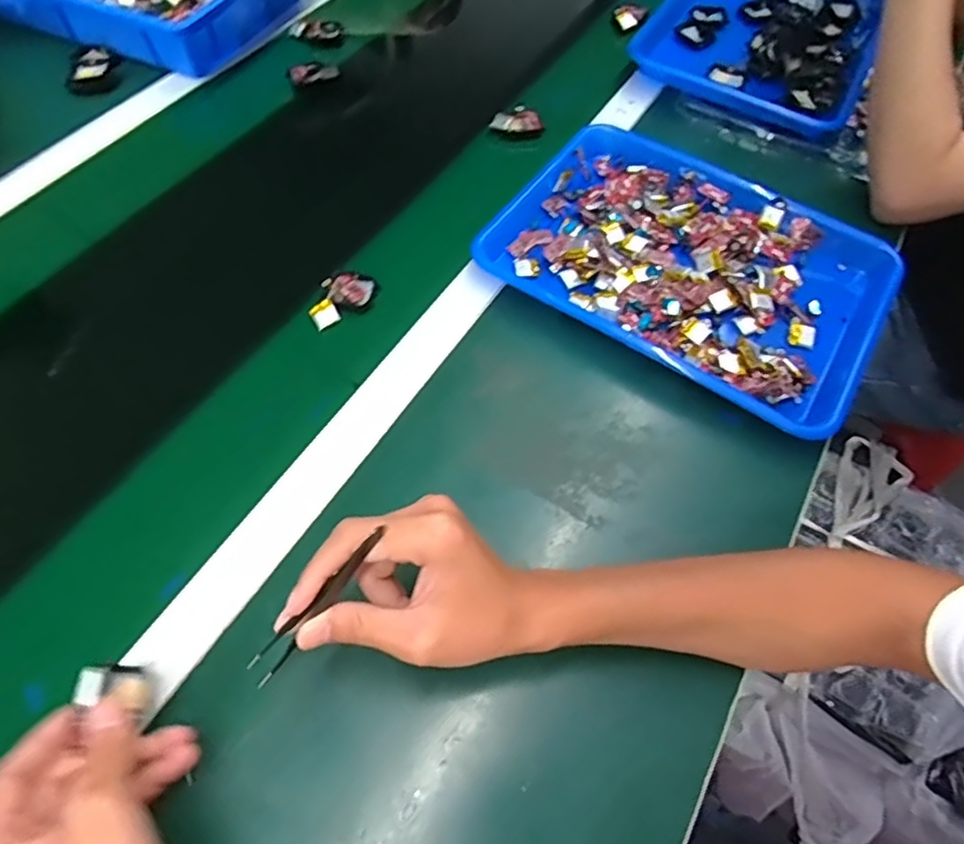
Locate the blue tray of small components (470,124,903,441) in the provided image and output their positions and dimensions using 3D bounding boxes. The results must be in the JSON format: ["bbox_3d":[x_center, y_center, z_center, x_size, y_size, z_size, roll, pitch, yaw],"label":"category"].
[{"bbox_3d":[0.186,-0.145,0.559,0.326,0.034,0.239,30,62,16],"label":"blue tray of small components"}]

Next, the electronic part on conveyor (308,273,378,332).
[{"bbox_3d":[-0.124,-0.110,0.550,0.063,0.012,0.039,-34,64,-21],"label":"electronic part on conveyor"}]

